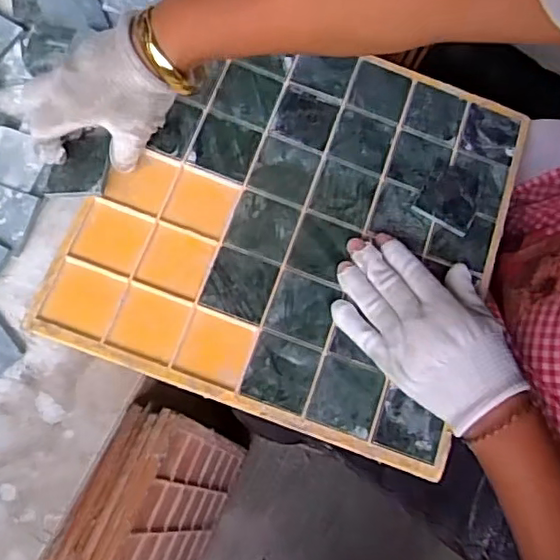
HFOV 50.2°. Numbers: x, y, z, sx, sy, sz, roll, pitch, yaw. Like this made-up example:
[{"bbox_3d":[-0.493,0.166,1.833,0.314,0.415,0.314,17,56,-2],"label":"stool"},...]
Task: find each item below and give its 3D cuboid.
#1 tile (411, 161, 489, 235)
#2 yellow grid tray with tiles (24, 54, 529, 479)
[{"bbox_3d":[0.141,-0.070,0.494,0.048,0.007,0.054,29,73,5],"label":"tile"},{"bbox_3d":[0.016,-0.052,0.476,0.310,0.031,0.312,19,74,4],"label":"yellow grid tray with tiles"}]

